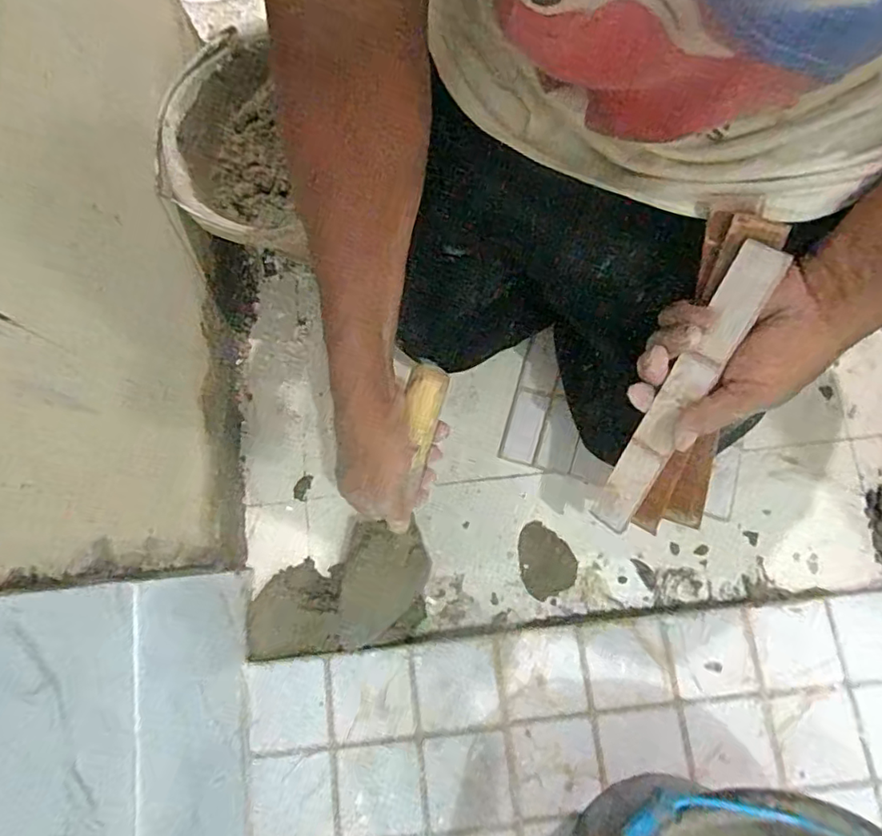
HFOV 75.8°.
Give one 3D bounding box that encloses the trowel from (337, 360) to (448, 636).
[{"bbox_3d":[-0.038,0.085,0.518,0.081,0.049,0.278,20,116,5],"label":"trowel"}]

